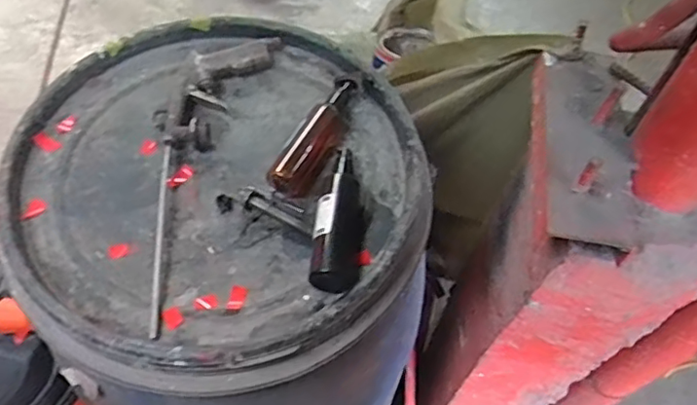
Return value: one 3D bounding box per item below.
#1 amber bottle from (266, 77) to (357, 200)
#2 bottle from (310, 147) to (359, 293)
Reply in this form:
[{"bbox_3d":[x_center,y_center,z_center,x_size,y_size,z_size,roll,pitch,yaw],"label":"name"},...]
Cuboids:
[{"bbox_3d":[-0.029,-0.072,0.624,0.039,0.039,0.149,25,59,13],"label":"amber bottle"},{"bbox_3d":[-0.011,0.016,0.562,0.046,0.045,0.151,4,57,-1],"label":"bottle"}]

